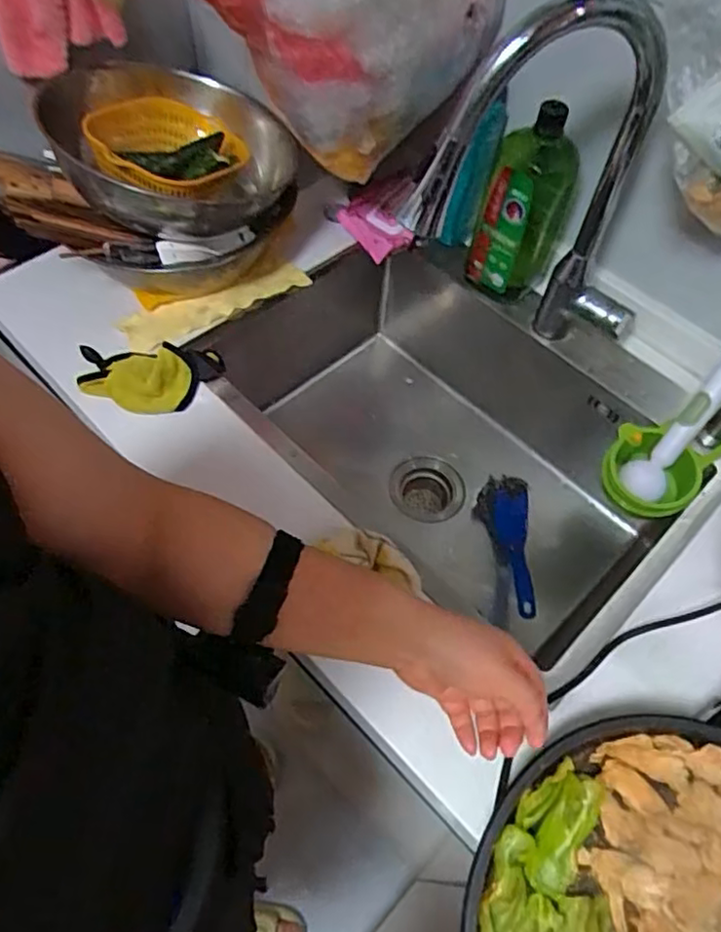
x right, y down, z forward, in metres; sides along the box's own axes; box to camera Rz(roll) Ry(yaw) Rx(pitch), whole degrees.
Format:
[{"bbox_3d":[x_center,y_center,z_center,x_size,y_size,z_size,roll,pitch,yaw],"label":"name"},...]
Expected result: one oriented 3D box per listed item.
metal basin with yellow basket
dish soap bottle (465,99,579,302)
[{"bbox_3d":[-0.227,-0.401,0.799,0.279,0.077,0.280,2,58,-3],"label":"metal basin with yellow basket"},{"bbox_3d":[0.199,-0.311,0.794,0.104,0.232,0.060,22,59,10],"label":"dish soap bottle"}]

